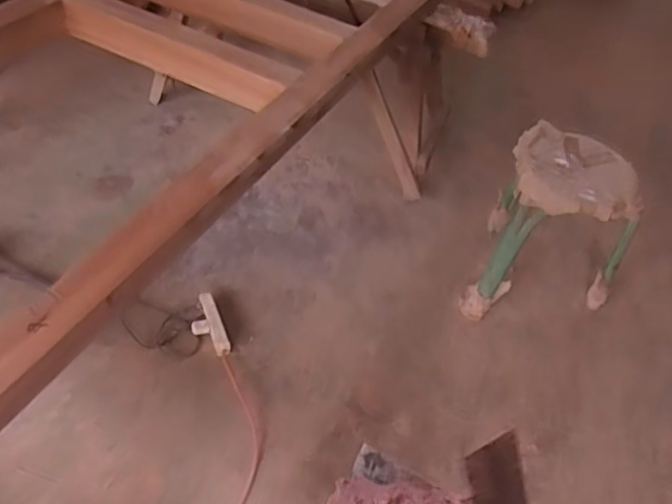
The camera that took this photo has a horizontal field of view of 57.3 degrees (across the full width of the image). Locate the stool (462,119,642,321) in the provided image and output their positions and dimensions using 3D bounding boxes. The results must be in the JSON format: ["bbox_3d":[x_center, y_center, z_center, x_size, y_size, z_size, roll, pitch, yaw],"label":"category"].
[{"bbox_3d":[0.586,-0.036,1.606,0.381,0.428,0.366,20,51,9],"label":"stool"}]

